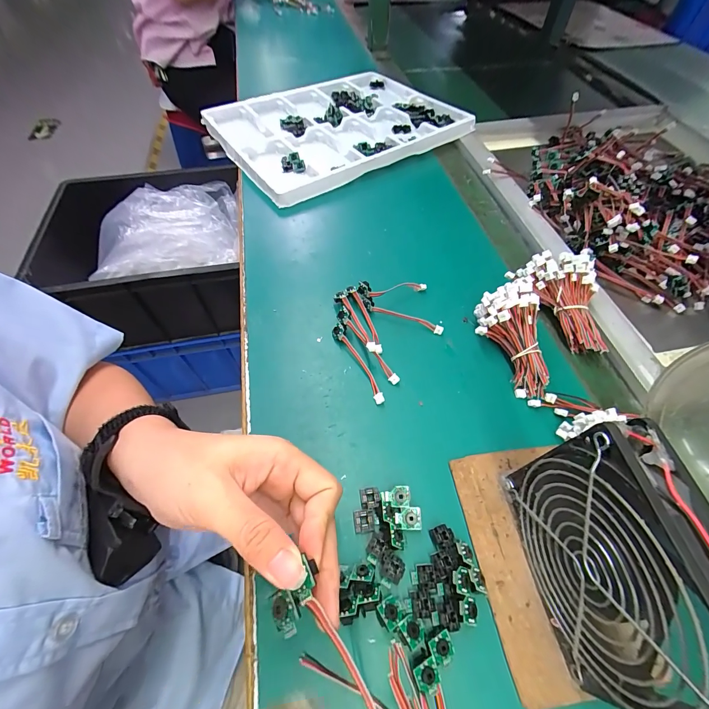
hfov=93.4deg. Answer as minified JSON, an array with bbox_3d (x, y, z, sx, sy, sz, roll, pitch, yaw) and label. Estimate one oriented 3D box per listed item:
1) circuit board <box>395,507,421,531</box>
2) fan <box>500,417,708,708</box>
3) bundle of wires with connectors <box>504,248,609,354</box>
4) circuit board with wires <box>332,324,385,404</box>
[{"bbox_3d":[0.038,0.117,0.238,0.018,0.005,0.014,1,57,-2],"label":"circuit board"},{"bbox_3d":[0.135,0.115,0.175,0.028,0.130,0.126,-5,57,-6],"label":"fan"},{"bbox_3d":[0.218,-0.055,0.337,0.058,0.046,0.112,-14,72,-11],"label":"bundle of wires with connectors"},{"bbox_3d":[0.006,0.006,0.312,0.015,0.013,0.088,-24,61,-17],"label":"circuit board with wires"}]

